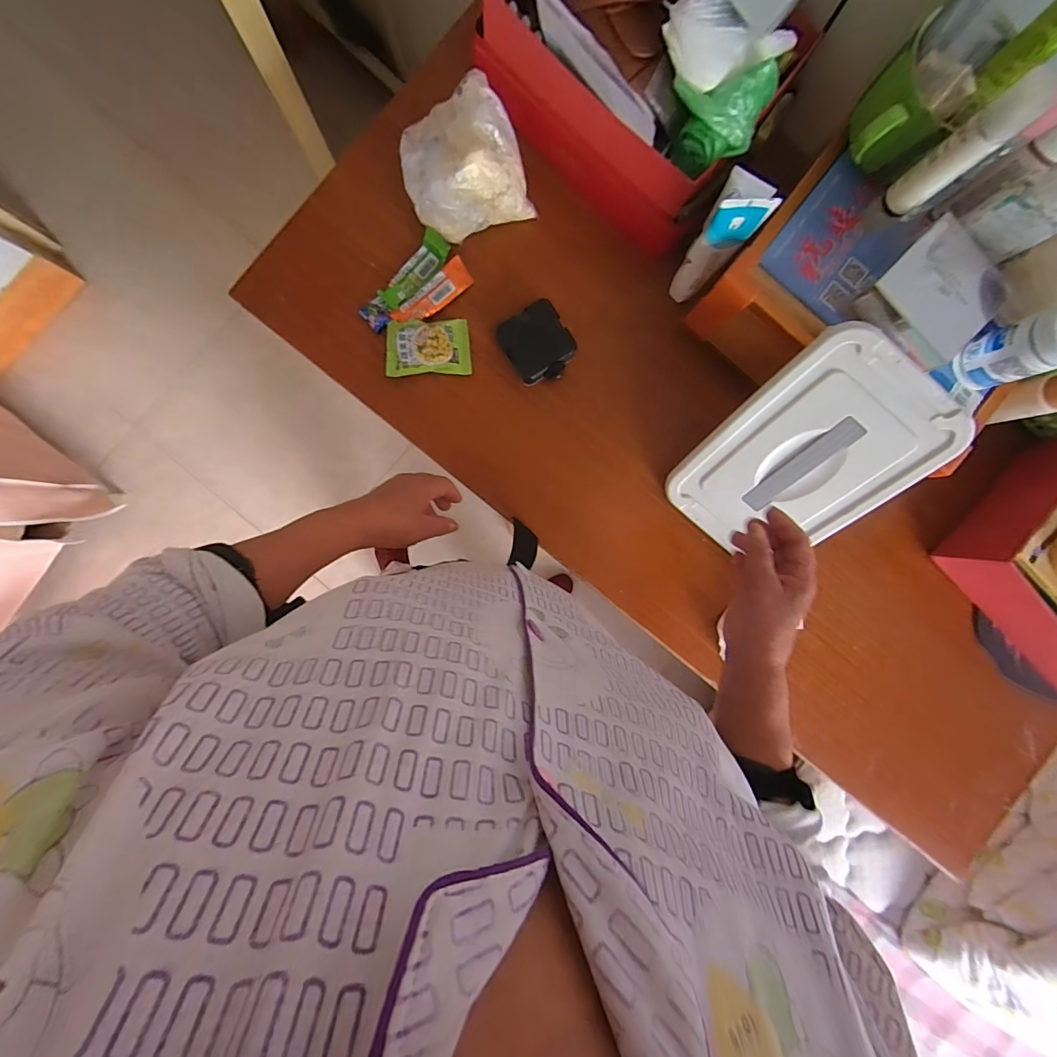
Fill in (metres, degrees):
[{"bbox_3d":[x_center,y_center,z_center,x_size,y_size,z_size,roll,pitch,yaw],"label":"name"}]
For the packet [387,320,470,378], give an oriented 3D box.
[{"bbox_3d":[-0.117,-0.210,0.518,0.095,0.018,0.061,-5,92,-4],"label":"packet"}]

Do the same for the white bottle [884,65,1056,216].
[{"bbox_3d":[0.353,-0.307,0.365,0.027,0.110,0.032,-39,94,-2],"label":"white bottle"}]

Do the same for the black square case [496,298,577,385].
[{"bbox_3d":[0.012,-0.214,0.525,0.073,0.030,0.079,-34,94,-2],"label":"black square case"}]

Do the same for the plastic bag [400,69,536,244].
[{"bbox_3d":[-0.072,-0.401,0.487,0.131,0.071,0.128,-19,93,-3],"label":"plastic bag"}]

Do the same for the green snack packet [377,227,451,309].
[{"bbox_3d":[-0.130,-0.297,0.518,0.033,0.009,0.095,38,89,-4],"label":"green snack packet"}]

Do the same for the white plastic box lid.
[{"bbox_3d":[0.292,-0.068,0.478,0.176,0.023,0.243,41,125,-4],"label":"white plastic box lid"}]

